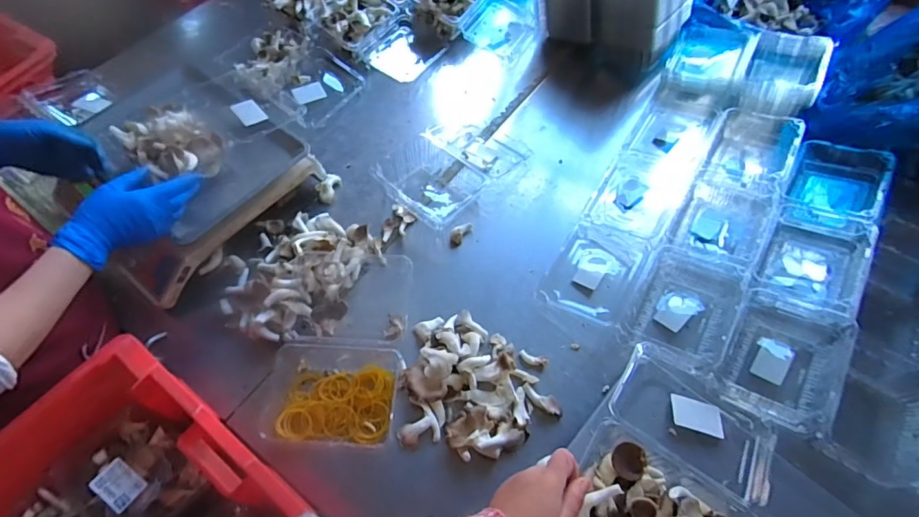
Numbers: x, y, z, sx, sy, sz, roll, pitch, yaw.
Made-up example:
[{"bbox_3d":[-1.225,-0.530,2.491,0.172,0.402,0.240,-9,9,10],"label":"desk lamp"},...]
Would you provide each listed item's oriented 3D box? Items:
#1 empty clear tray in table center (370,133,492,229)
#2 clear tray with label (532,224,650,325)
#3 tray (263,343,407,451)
[{"bbox_3d":[-0.055,-0.147,0.861,0.181,0.052,0.142,35,65,18],"label":"empty clear tray in table center"},{"bbox_3d":[0.219,0.020,0.770,0.129,0.040,0.177,29,64,15],"label":"clear tray with label"},{"bbox_3d":[-0.171,0.186,0.660,0.178,0.051,0.146,4,60,1],"label":"tray"}]

